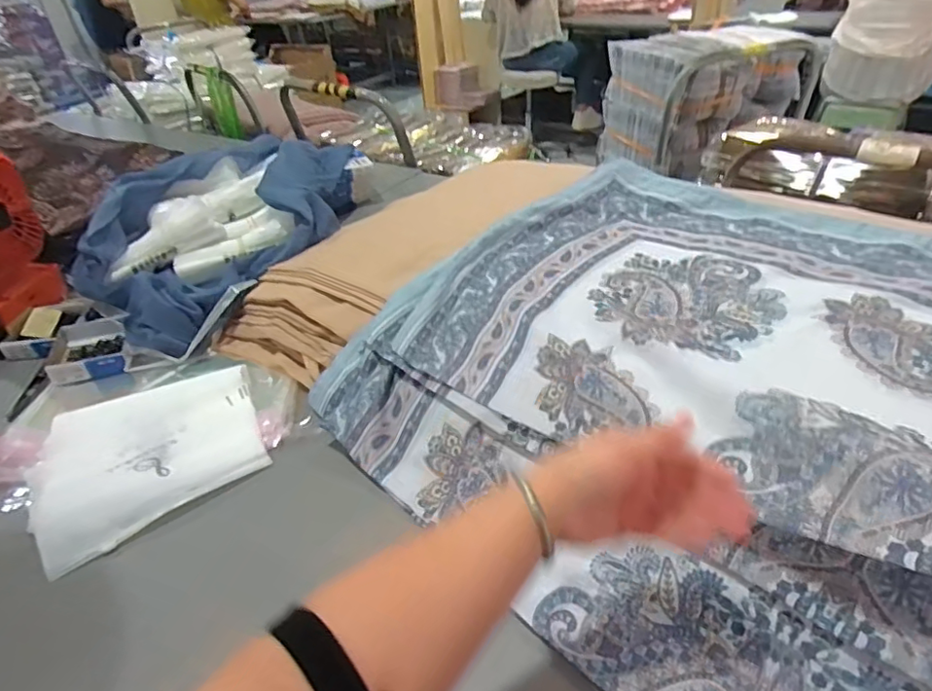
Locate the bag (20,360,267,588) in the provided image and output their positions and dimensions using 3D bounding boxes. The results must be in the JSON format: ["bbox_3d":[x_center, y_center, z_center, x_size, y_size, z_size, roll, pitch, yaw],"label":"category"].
[{"bbox_3d":[-0.377,0.119,0.702,0.253,0.028,0.241,-27,41,-27],"label":"bag"}]

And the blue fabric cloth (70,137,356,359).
[{"bbox_3d":[-0.385,-0.228,1.040,0.386,0.160,0.556,26,47,36],"label":"blue fabric cloth"}]

